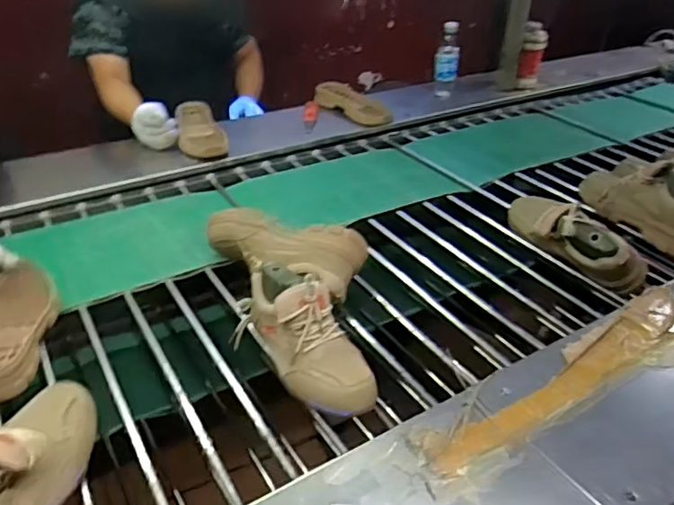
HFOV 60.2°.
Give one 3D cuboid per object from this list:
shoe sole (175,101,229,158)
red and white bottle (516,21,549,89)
[{"bbox_3d":[-0.326,-0.298,1.399,0.107,0.045,0.299,-7,34,-13],"label":"shoe sole"},{"bbox_3d":[0.599,-0.606,1.792,0.071,0.189,0.070,11,34,13],"label":"red and white bottle"}]

